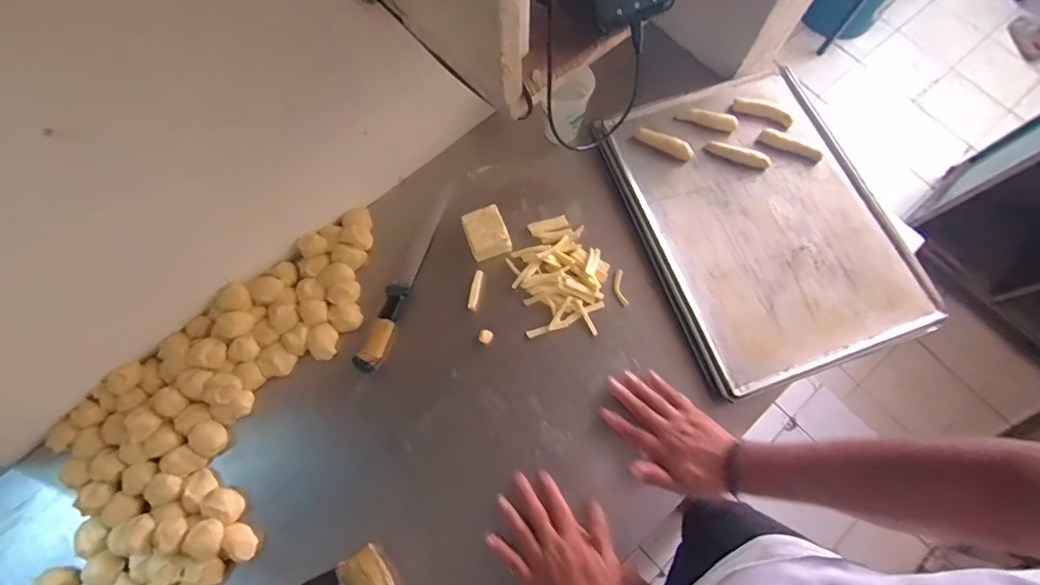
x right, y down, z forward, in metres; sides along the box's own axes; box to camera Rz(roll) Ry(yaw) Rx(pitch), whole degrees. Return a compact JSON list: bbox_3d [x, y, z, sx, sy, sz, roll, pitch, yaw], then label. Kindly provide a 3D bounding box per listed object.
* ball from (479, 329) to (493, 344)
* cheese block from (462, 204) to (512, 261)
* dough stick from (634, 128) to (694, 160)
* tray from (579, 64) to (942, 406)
[{"bbox_3d":[-0.048,0.062,0.641,0.020,0.007,0.019,0,75,-1],"label":"ball"},{"bbox_3d":[-0.046,-0.083,0.667,0.061,0.045,0.070,-20,76,-5],"label":"cheese block"},{"bbox_3d":[0.221,-0.228,0.697,0.090,0.017,0.022,24,76,5],"label":"dough stick"},{"bbox_3d":[0.353,-0.113,0.679,0.341,0.035,0.453,-20,77,-6],"label":"tray"}]

